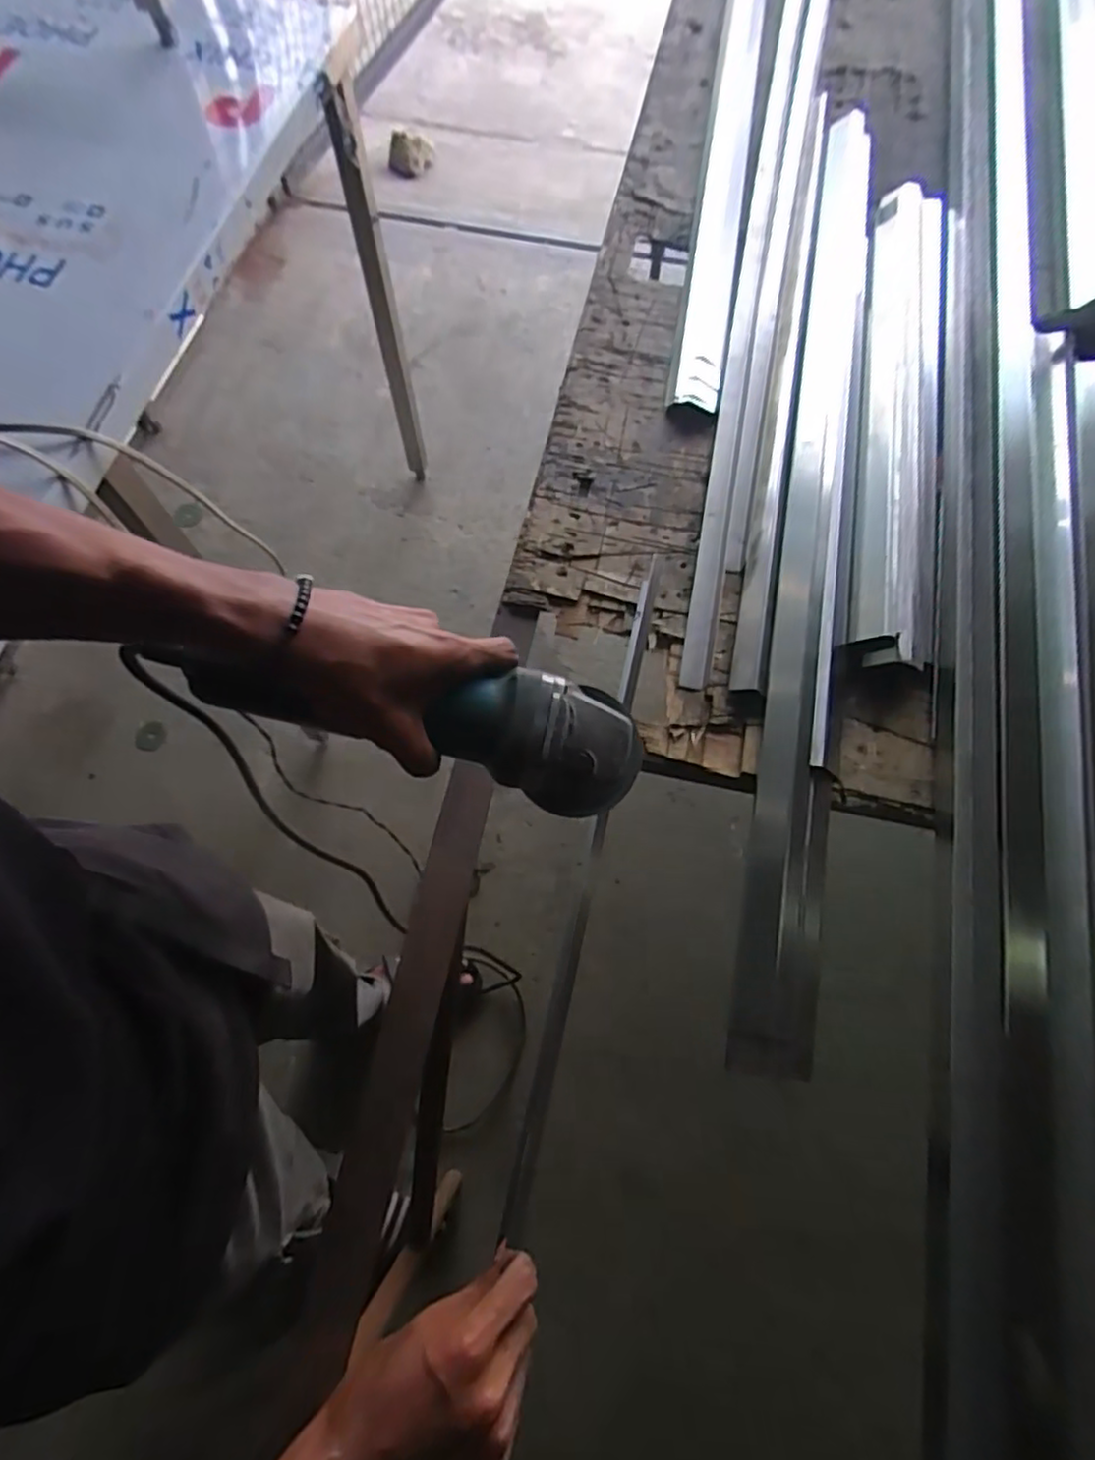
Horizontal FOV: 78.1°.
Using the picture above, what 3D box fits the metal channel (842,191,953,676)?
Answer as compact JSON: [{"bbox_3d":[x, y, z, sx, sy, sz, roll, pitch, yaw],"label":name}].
[{"bbox_3d":[0.360,-0.342,0.673,0.086,0.031,0.630,11,70,6],"label":"metal channel"}]

